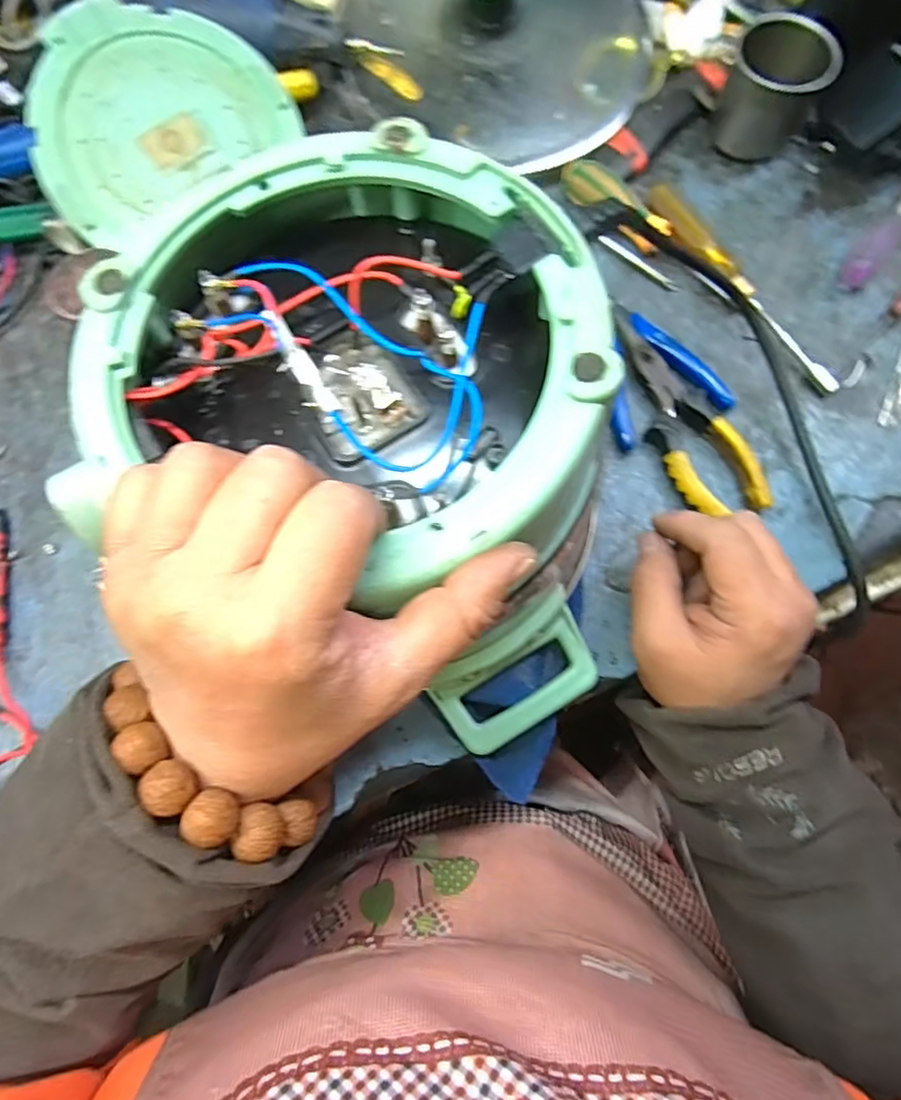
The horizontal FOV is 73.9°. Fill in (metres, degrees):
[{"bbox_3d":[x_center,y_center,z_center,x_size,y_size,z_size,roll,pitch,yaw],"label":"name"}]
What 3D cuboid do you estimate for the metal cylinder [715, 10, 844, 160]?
[{"bbox_3d":[0.234,-0.339,0.438,0.069,0.061,0.066,-1,73,2],"label":"metal cylinder"}]

